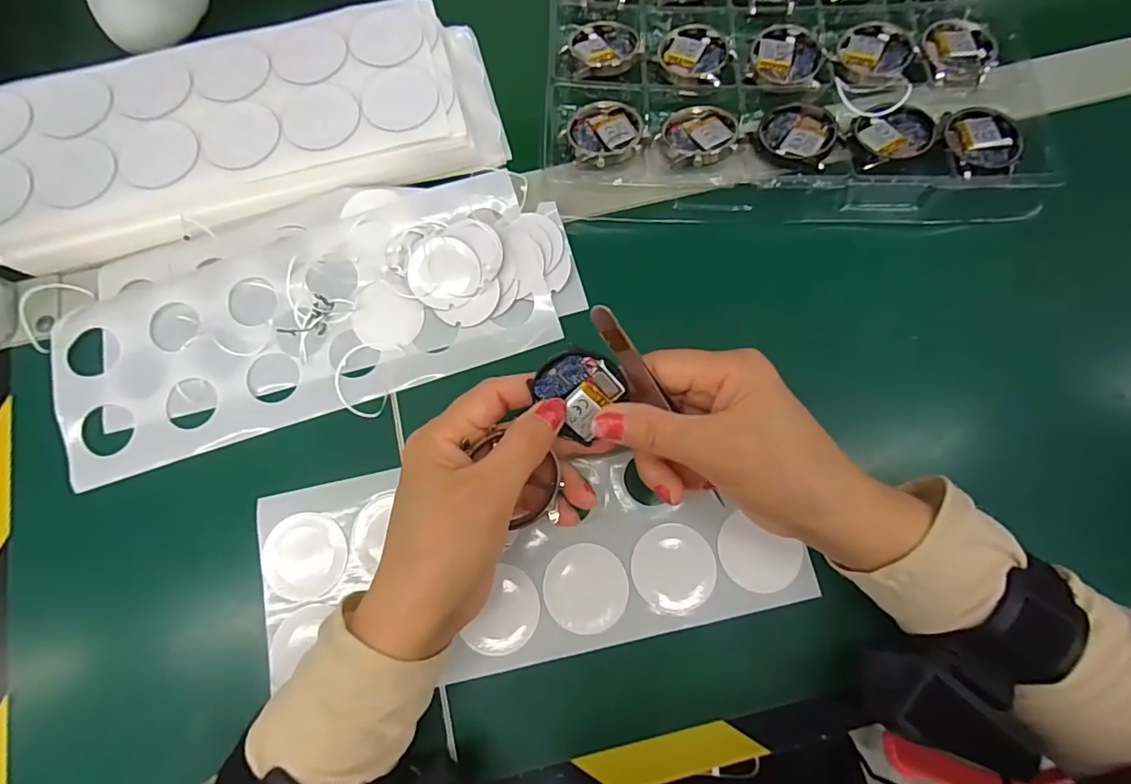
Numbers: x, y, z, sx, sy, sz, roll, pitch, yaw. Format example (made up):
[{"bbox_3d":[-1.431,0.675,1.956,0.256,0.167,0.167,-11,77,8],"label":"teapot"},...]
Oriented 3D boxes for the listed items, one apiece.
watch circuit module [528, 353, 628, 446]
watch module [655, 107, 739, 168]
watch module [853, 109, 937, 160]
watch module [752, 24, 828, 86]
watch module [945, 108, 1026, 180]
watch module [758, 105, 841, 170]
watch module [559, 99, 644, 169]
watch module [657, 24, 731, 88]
[{"bbox_3d":[0.005,0.000,0.240,0.037,0.004,0.037,33,110,-4],"label":"watch circuit module"},{"bbox_3d":[0.082,-0.156,0.331,0.046,0.014,0.041,-19,75,-4],"label":"watch module"},{"bbox_3d":[0.200,-0.157,0.328,0.042,0.009,0.034,-2,75,1],"label":"watch module"},{"bbox_3d":[0.144,-0.218,0.349,0.044,0.005,0.043,10,75,4],"label":"watch module"},{"bbox_3d":[0.253,-0.152,0.329,0.043,0.012,0.051,10,75,4],"label":"watch module"},{"bbox_3d":[0.143,-0.159,0.330,0.045,0.009,0.040,30,78,9],"label":"watch module"},{"bbox_3d":[0.024,-0.159,0.333,0.047,0.012,0.047,-25,76,-5],"label":"watch module"},{"bbox_3d":[0.084,-0.224,0.353,0.044,0.004,0.042,15,76,6],"label":"watch module"}]

